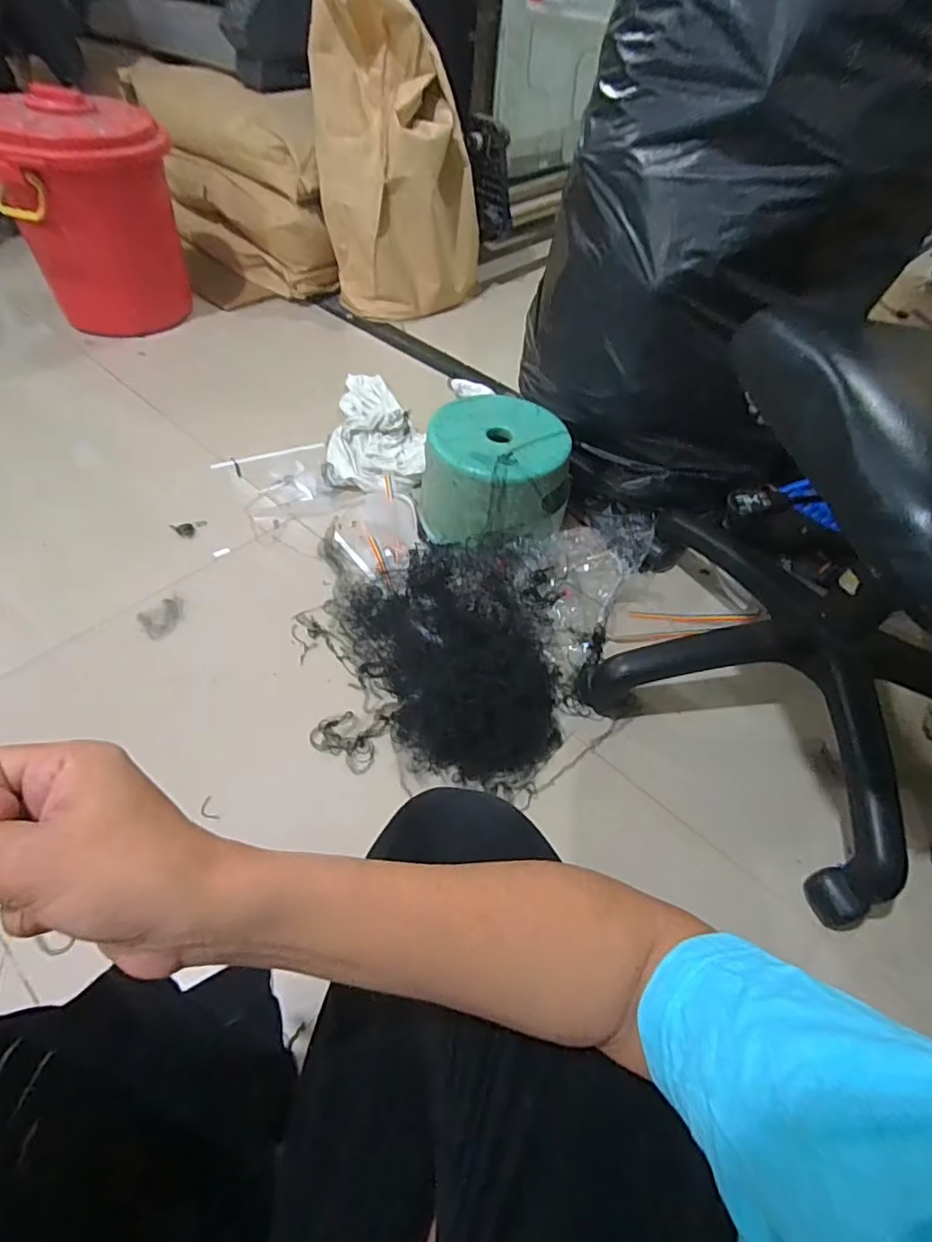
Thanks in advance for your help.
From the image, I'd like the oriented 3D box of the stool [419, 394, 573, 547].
[{"bbox_3d":[0.051,-0.231,0.960,0.231,0.162,0.227,3,50,-4],"label":"stool"}]

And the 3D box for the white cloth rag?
[{"bbox_3d":[-0.168,-0.397,1.161,0.191,0.054,0.385,3,50,-4],"label":"white cloth rag"}]

